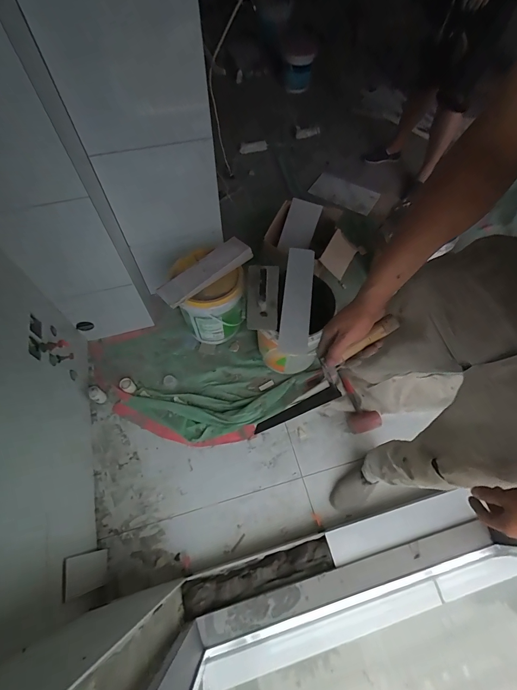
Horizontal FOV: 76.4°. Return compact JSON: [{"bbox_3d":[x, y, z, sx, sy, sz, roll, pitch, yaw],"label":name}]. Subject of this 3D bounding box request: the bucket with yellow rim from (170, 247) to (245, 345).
[{"bbox_3d":[-0.198,-0.196,1.410,0.266,0.320,0.250,1,63,-1],"label":"bucket with yellow rim"}]

